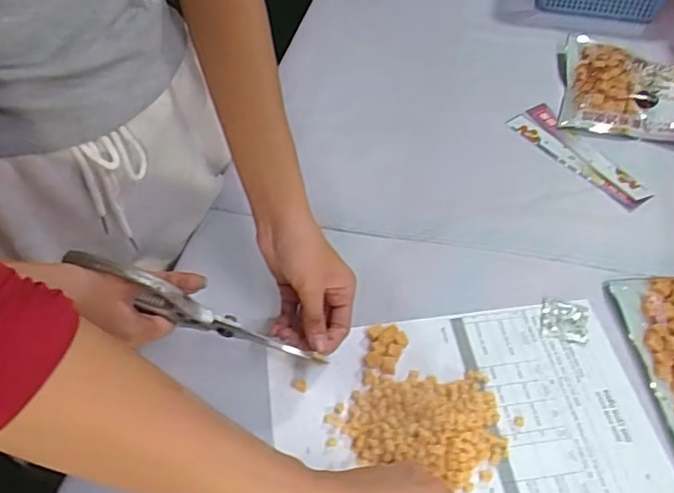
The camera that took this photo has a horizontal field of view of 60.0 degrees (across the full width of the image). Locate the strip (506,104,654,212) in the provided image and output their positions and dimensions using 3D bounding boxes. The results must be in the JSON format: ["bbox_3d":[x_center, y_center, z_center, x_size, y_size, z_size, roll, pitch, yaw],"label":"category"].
[{"bbox_3d":[0.277,-0.103,0.668,0.054,0.010,0.177,-26,54,-19],"label":"strip"}]

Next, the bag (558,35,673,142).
[{"bbox_3d":[0.381,-0.197,0.724,0.191,0.030,0.170,14,52,12],"label":"bag"}]

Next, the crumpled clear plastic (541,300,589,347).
[{"bbox_3d":[0.204,0.066,0.522,0.042,0.005,0.043,15,52,13],"label":"crumpled clear plastic"}]

